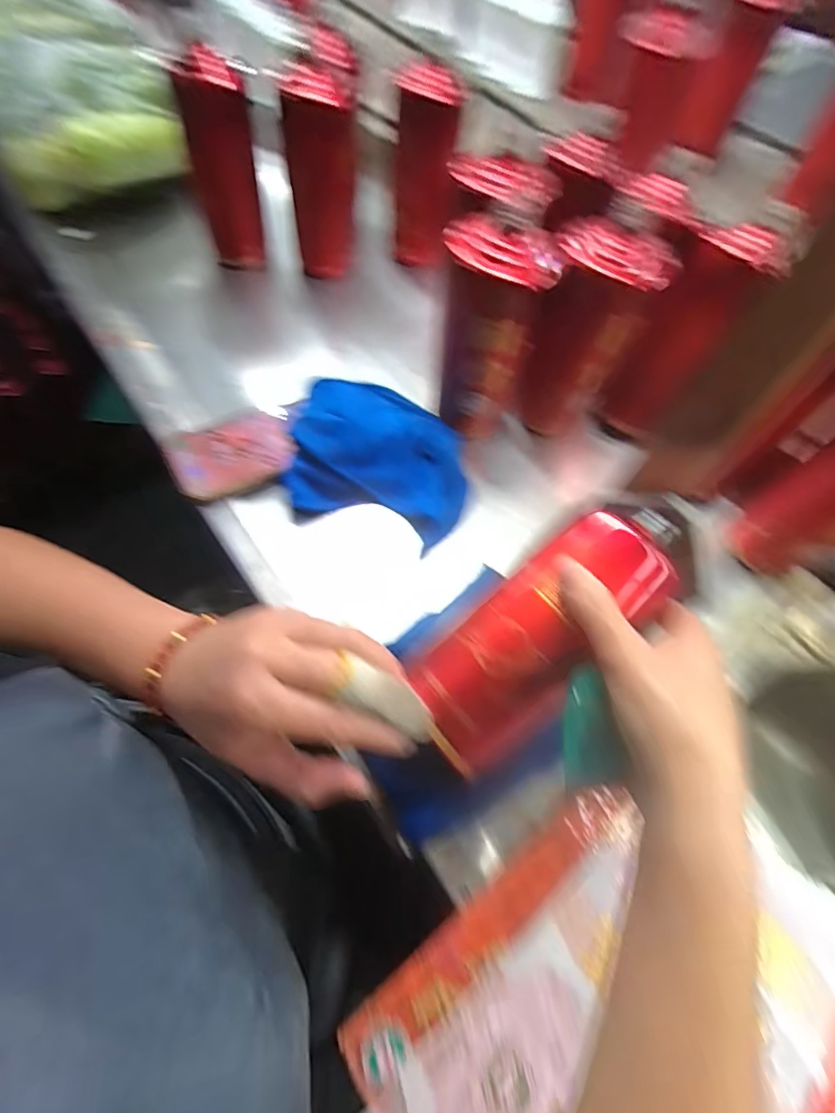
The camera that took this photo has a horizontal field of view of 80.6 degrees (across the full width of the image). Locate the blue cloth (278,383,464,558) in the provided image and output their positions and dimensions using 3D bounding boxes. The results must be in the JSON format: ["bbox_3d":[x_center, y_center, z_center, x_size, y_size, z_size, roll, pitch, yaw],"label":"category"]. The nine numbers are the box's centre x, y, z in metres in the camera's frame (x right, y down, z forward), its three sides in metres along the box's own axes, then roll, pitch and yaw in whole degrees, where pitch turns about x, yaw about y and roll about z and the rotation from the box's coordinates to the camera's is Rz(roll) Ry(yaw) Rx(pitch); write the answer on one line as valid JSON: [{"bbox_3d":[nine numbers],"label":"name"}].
[{"bbox_3d":[-0.030,-0.091,0.454,0.165,0.074,0.154,13,63,3],"label":"blue cloth"}]

